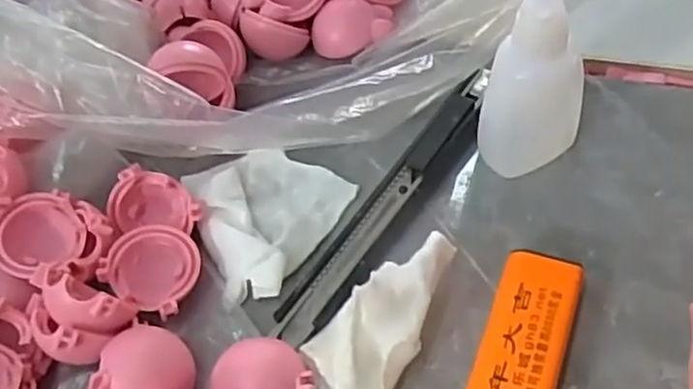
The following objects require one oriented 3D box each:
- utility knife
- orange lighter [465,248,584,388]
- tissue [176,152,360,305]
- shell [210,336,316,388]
[{"bbox_3d":[0.019,0.003,0.243,0.019,0.005,0.118,39,69,3],"label":"utility knife"},{"bbox_3d":[0.047,0.053,0.202,0.023,0.012,0.081,14,57,19],"label":"orange lighter"},{"bbox_3d":[-0.034,0.005,0.247,0.054,0.012,0.056,22,60,23],"label":"tissue"},{"bbox_3d":[-0.025,0.055,0.208,0.027,0.013,0.027,-30,55,-13],"label":"shell"}]

